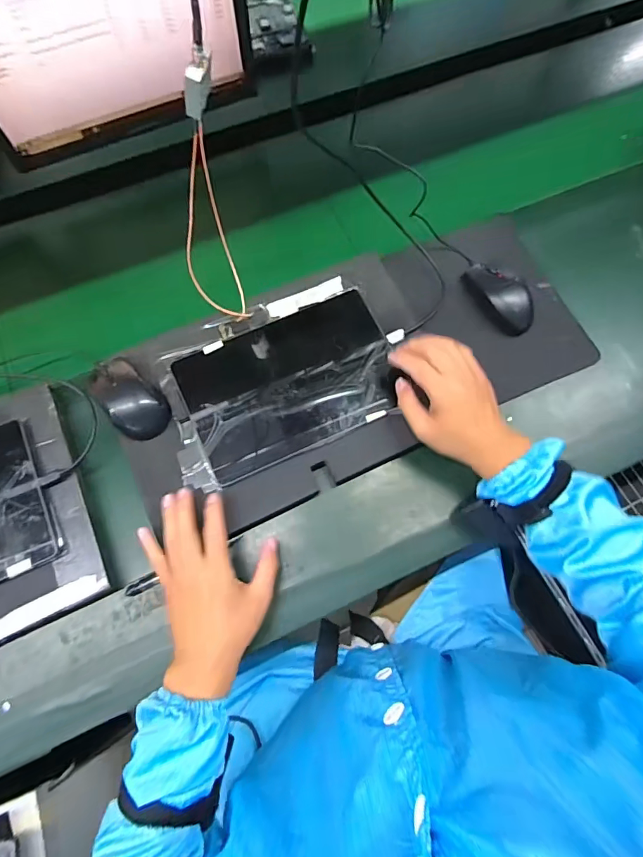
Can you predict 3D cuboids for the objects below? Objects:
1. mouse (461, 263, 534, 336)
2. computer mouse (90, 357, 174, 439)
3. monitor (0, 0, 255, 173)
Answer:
[{"bbox_3d":[0.243,-0.178,0.597,0.067,0.031,0.114,-19,72,-7],"label":"mouse"},{"bbox_3d":[-0.225,-0.037,0.517,0.060,0.034,0.100,-42,76,-13],"label":"computer mouse"},{"bbox_3d":[-0.263,-0.480,0.538,0.355,0.243,0.041,-22,72,-8],"label":"monitor"}]

